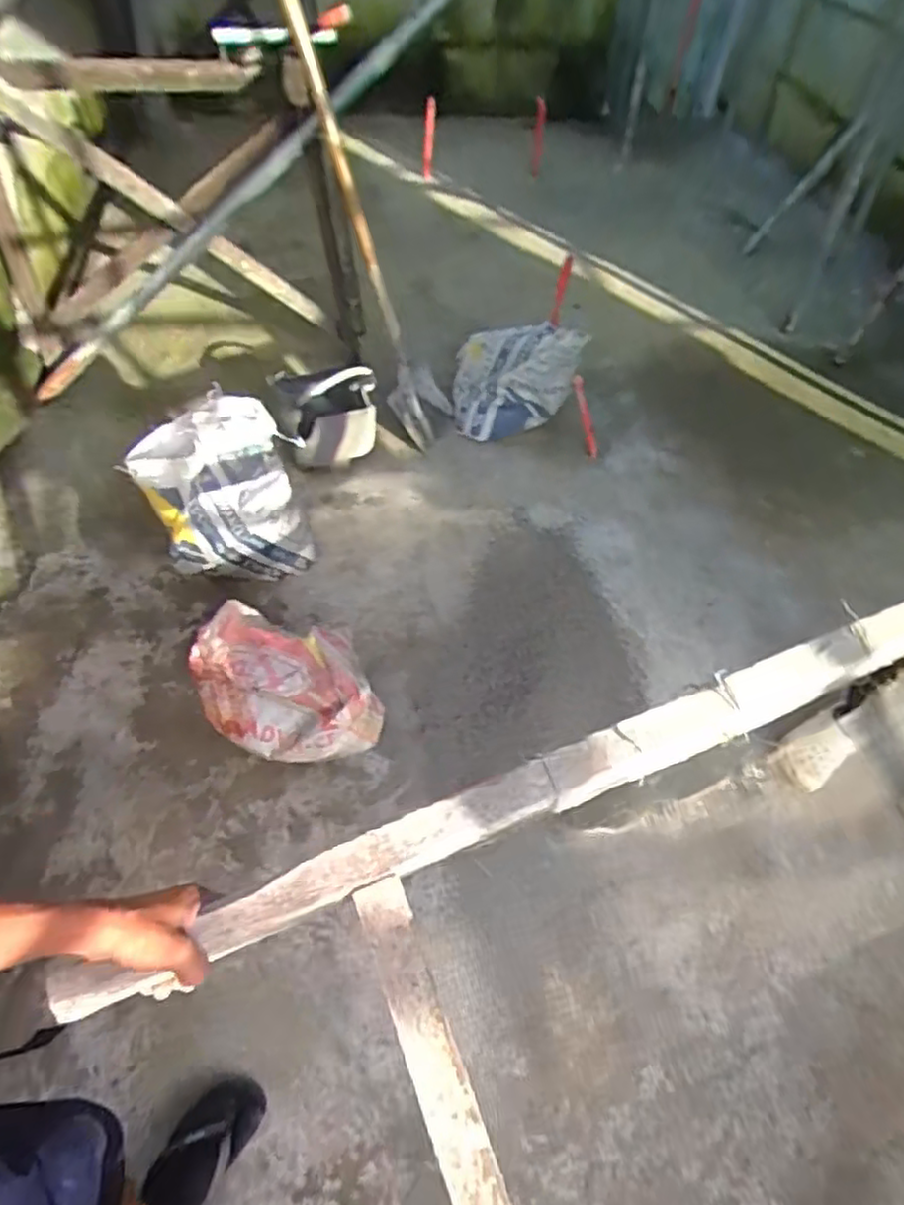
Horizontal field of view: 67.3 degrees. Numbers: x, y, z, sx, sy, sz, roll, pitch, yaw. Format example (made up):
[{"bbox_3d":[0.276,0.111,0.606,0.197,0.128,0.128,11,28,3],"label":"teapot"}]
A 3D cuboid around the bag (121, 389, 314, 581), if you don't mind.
[{"bbox_3d":[-0.525,-0.244,1.560,0.333,0.482,0.153,-7,54,-9],"label":"bag"}]

